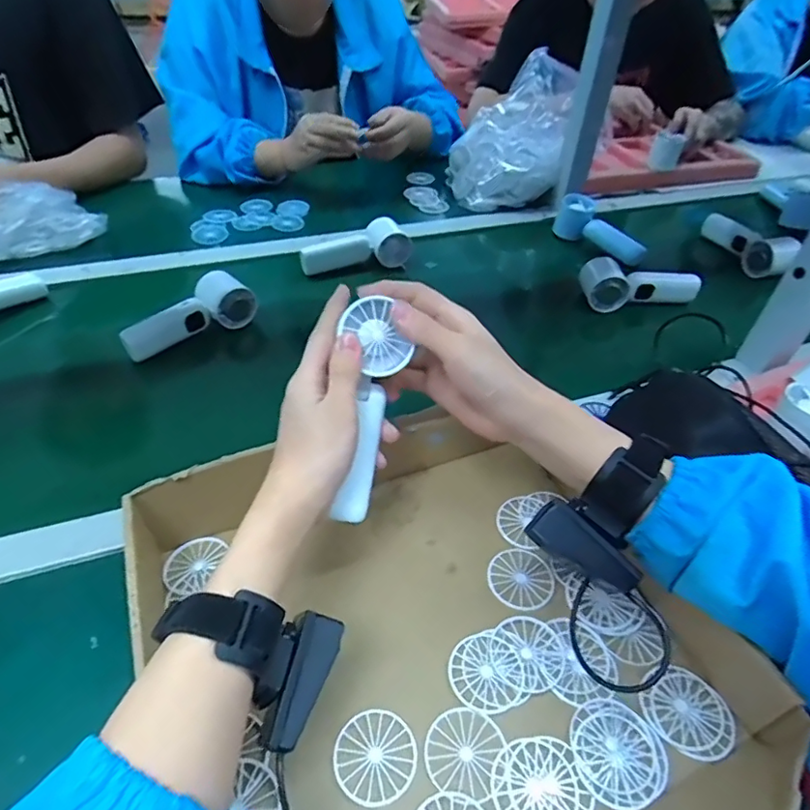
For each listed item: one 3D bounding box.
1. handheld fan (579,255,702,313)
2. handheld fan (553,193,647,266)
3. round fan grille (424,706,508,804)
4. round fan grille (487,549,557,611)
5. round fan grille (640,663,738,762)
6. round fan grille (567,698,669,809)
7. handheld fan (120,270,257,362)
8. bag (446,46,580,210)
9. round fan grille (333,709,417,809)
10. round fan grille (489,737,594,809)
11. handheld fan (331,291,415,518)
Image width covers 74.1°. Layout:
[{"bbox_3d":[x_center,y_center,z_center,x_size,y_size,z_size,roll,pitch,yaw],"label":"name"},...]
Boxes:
[{"bbox_3d":[0.307,-0.154,0.709,0.152,0.047,0.057,15,46,11],"label":"handheld fan"},{"bbox_3d":[0.306,-0.274,0.833,0.156,0.050,0.057,35,53,27],"label":"handheld fan"},{"bbox_3d":[0.036,0.215,0.335,0.044,0.004,0.048,2,45,-2],"label":"round fan grille"},{"bbox_3d":[0.090,0.136,0.419,0.047,0.008,0.049,2,45,-2],"label":"round fan grille"},{"bbox_3d":[0.184,0.200,0.347,0.049,0.005,0.051,2,45,-2],"label":"round fan grille"},{"bbox_3d":[0.131,0.214,0.332,0.055,0.004,0.056,2,45,-2],"label":"round fan grille"},{"bbox_3d":[-0.258,-0.106,0.632,0.147,0.048,0.057,-30,54,-29],"label":"handheld fan"},{"bbox_3d":[0.174,-0.465,0.910,0.181,0.181,0.218,9,45,5],"label":"bag"},{"bbox_3d":[-0.018,0.217,0.332,0.050,0.004,0.049,2,45,-2],"label":"round fan grille"},{"bbox_3d":[0.080,0.227,0.318,0.055,0.004,0.049,-8,46,-11],"label":"round fan grille"},{"bbox_3d":[-0.026,0.004,0.371,0.043,0.149,0.027,10,7,6],"label":"handheld fan"}]

